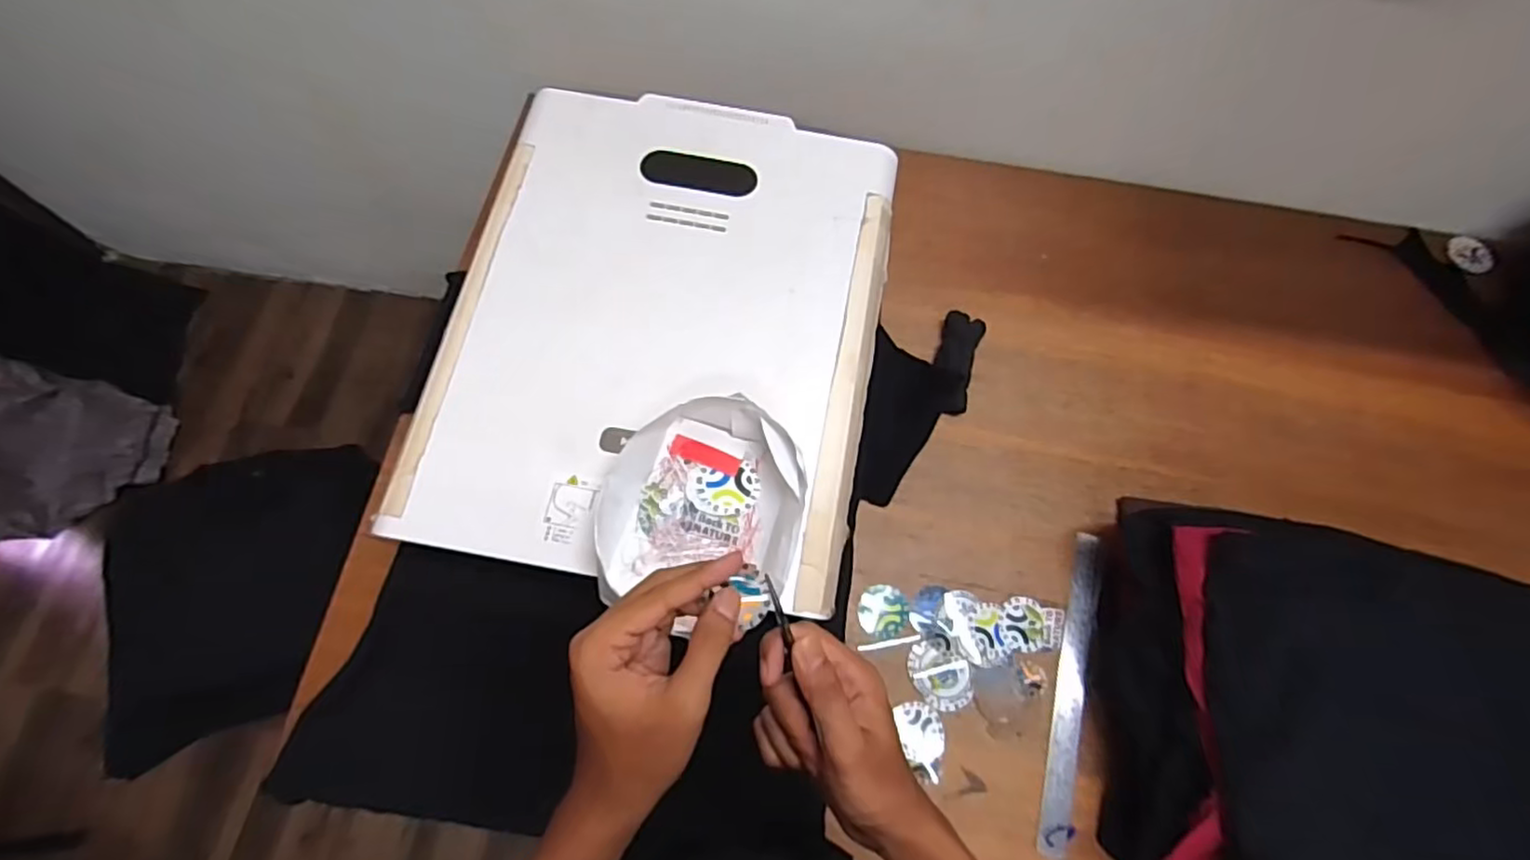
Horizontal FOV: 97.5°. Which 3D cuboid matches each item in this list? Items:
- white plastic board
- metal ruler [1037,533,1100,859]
[{"bbox_3d":[-0.093,-0.108,0.649,0.397,0.025,0.492,10,70,1],"label":"white plastic board"},{"bbox_3d":[0.321,0.266,0.704,0.036,0.009,0.319,14,71,7],"label":"metal ruler"}]

